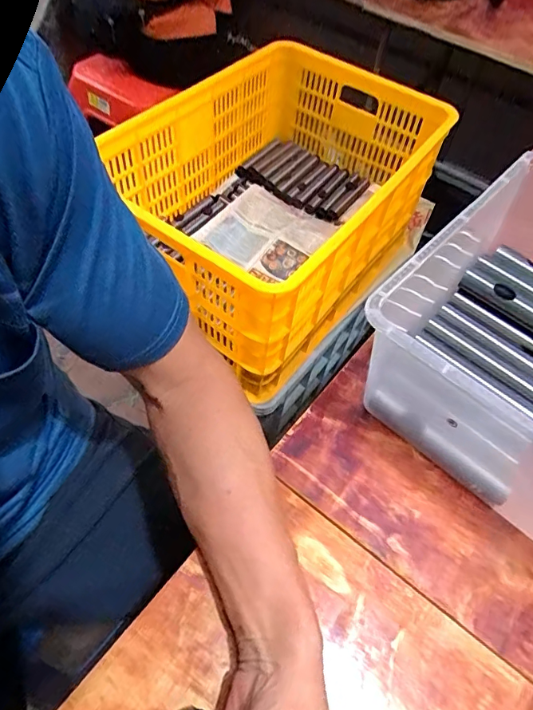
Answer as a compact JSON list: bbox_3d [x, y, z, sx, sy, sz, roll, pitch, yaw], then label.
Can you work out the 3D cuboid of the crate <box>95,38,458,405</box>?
[{"bbox_3d":[0.015,-0.292,0.916,0.440,0.289,0.606,34,60,17],"label":"crate"}]

